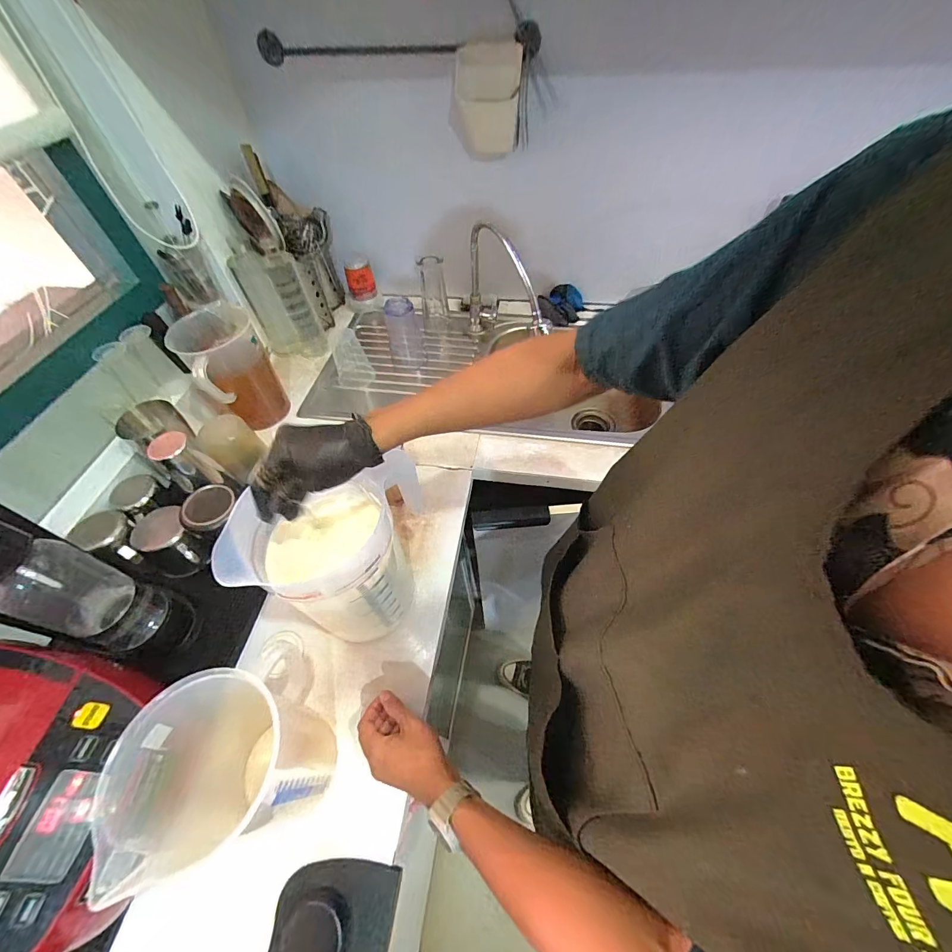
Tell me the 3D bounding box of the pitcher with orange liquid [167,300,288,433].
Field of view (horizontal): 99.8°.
[{"bbox_3d":[-0.483,-0.206,0.826,0.148,0.218,0.180,-37,59,-22],"label":"pitcher with orange liquid"}]

